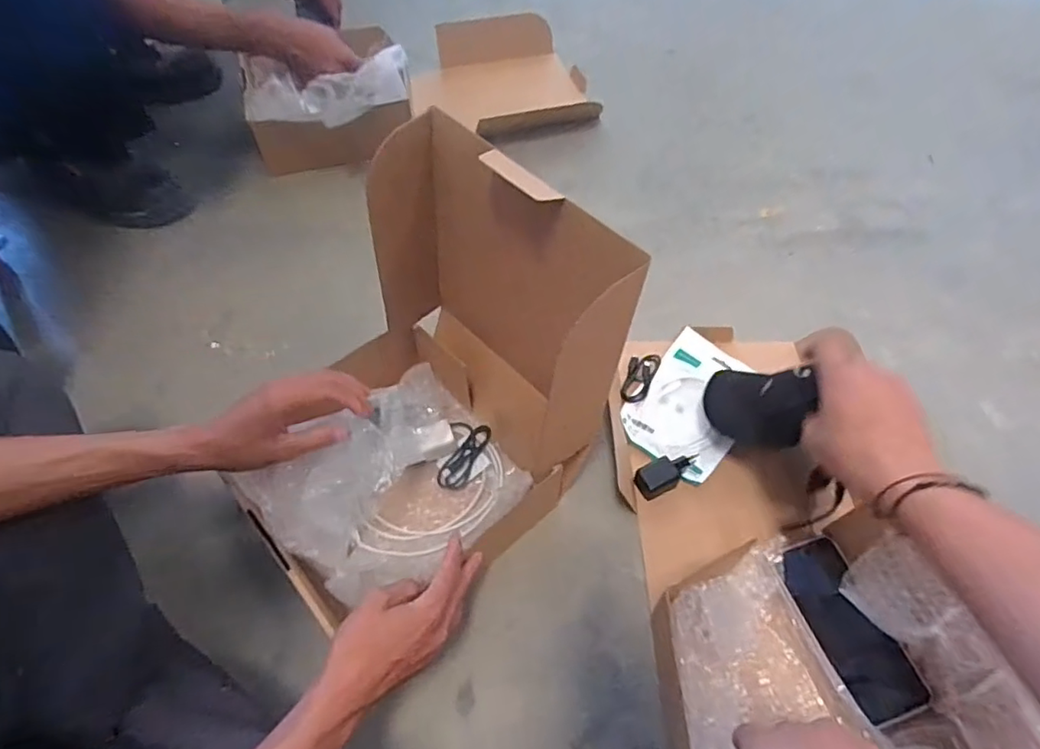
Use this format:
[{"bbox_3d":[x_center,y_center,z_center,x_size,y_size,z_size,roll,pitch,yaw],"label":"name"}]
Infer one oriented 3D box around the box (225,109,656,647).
[{"bbox_3d":[-0.110,0.023,0.531,0.316,0.340,0.249,-38,64,-24],"label":"box"}]

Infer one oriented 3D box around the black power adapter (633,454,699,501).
[{"bbox_3d":[0.173,0.110,0.668,0.079,0.030,0.031,-21,59,-16],"label":"black power adapter"}]

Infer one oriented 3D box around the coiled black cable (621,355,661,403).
[{"bbox_3d":[0.153,0.004,0.754,0.036,0.006,0.081,22,58,13],"label":"coiled black cable"}]

